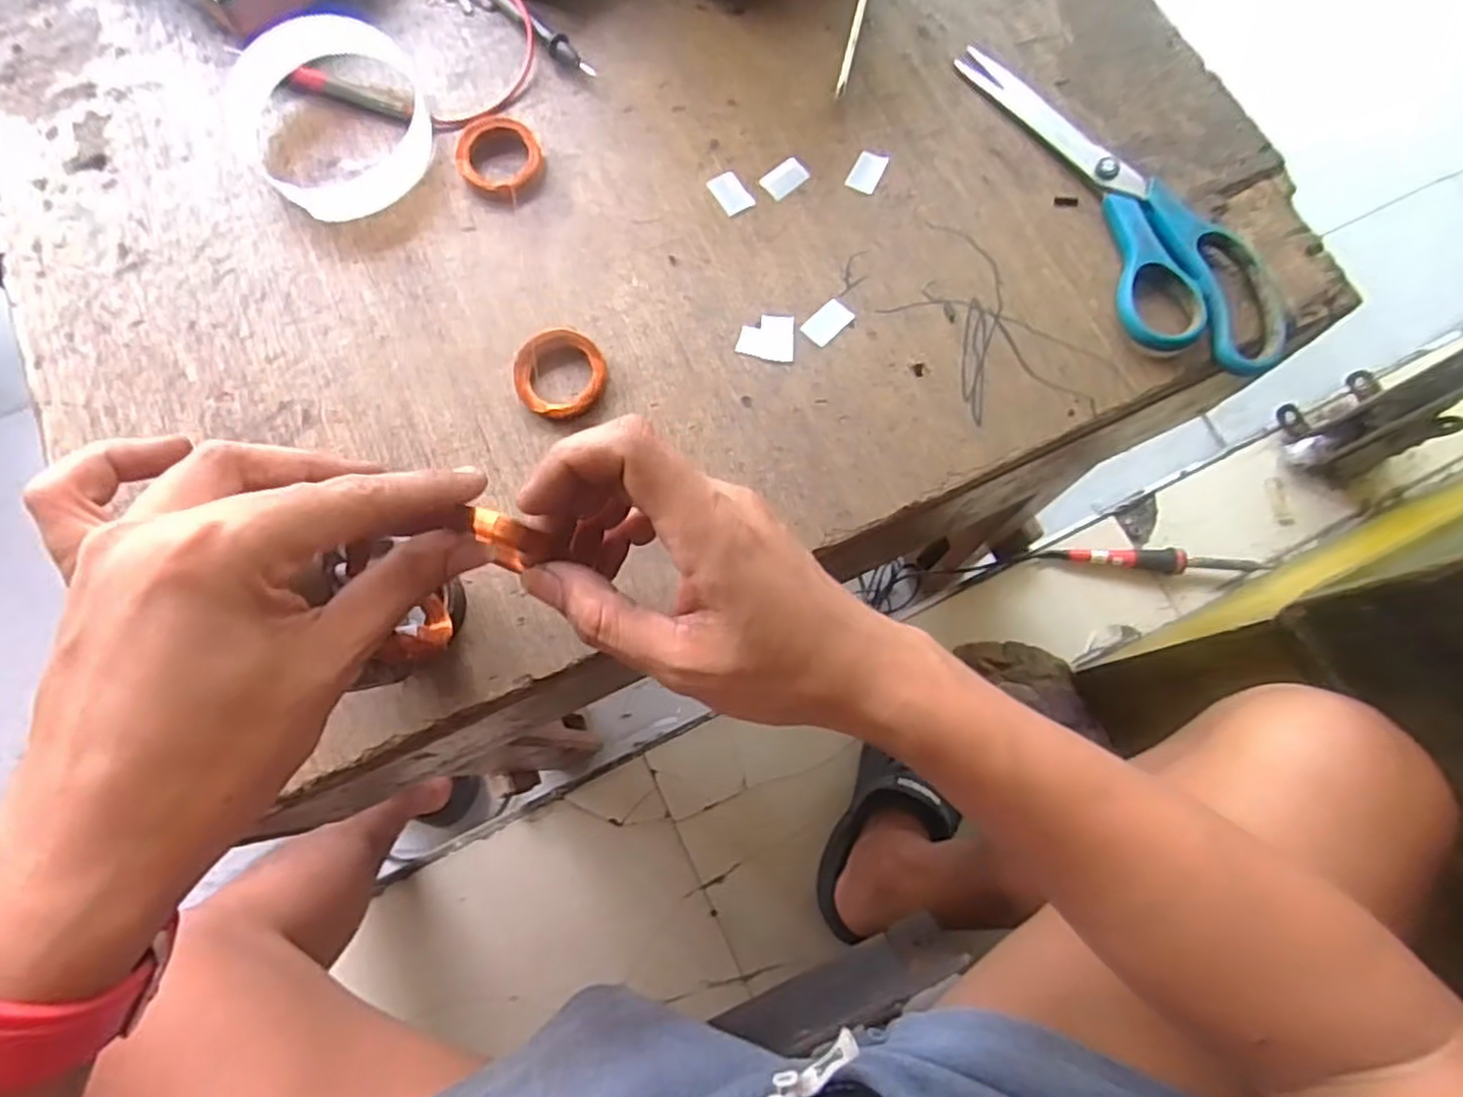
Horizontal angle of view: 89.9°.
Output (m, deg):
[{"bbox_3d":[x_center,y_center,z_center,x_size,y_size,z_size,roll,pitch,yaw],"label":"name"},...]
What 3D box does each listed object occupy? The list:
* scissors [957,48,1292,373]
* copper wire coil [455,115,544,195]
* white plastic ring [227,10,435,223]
[{"bbox_3d":[0.201,-0.184,0.380,0.073,0.014,0.226,-23,76,-6],"label":"scissors"},{"bbox_3d":[-0.124,-0.208,0.389,0.045,0.009,0.041,0,75,0],"label":"copper wire coil"},{"bbox_3d":[-0.208,-0.224,0.377,0.098,0.024,0.108,-25,77,-7],"label":"white plastic ring"}]

